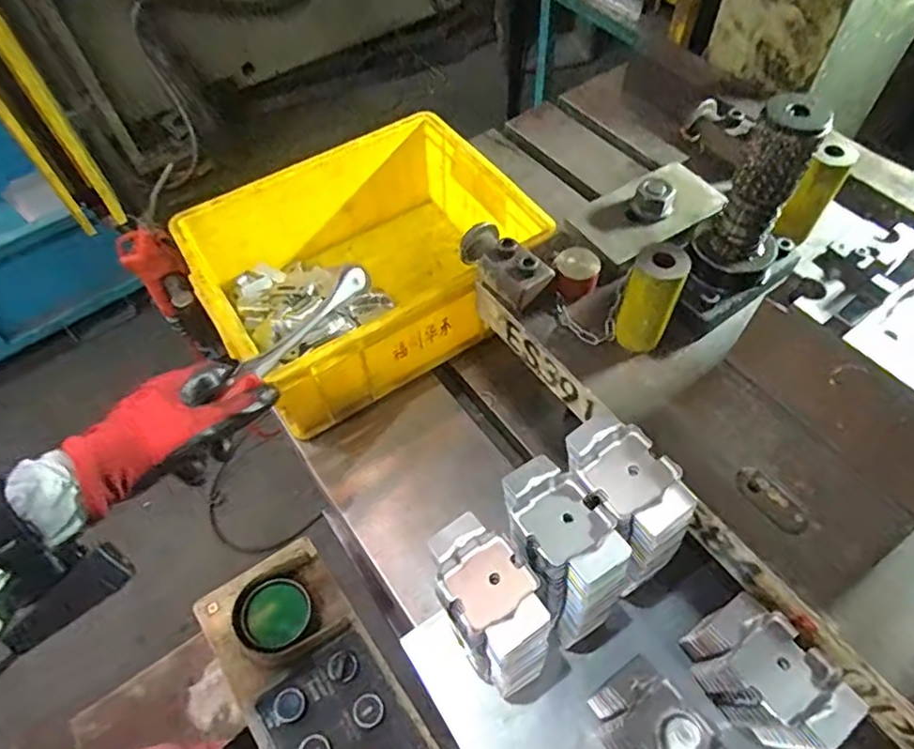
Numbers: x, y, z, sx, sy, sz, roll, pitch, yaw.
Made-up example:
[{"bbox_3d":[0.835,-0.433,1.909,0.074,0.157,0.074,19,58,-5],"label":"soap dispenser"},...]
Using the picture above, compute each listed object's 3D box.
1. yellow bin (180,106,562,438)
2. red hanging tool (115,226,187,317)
[{"bbox_3d":[-0.104,-0.120,0.672,0.337,0.132,0.258,-29,61,-17],"label":"yellow bin"},{"bbox_3d":[-0.375,-0.130,0.750,0.061,0.128,0.029,-27,60,-16],"label":"red hanging tool"}]

